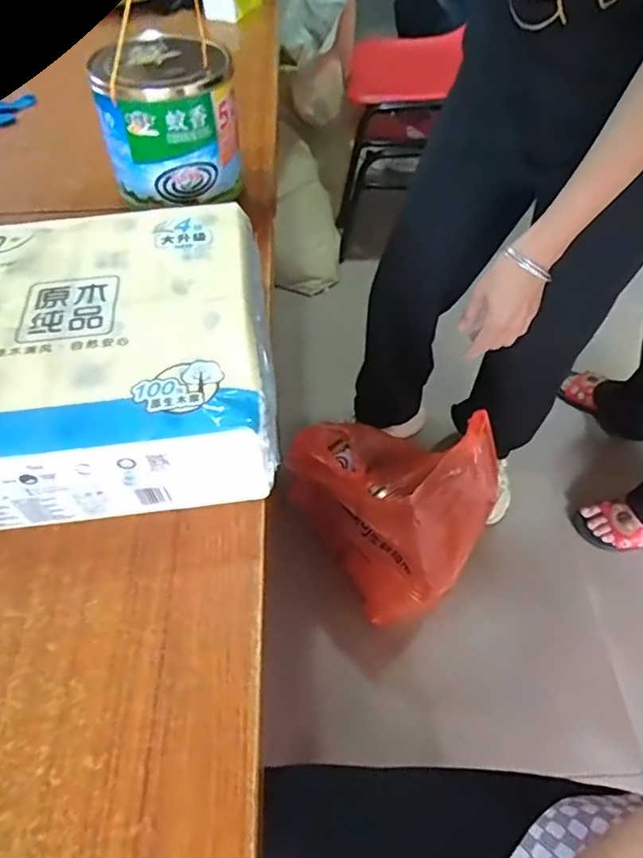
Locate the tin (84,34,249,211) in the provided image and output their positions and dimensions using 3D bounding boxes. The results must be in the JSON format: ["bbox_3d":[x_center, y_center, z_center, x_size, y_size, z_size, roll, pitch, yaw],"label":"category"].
[{"bbox_3d":[-0.163,-0.334,0.634,0.144,0.133,0.119,-12,53,-7],"label":"tin"}]

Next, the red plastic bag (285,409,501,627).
[{"bbox_3d":[0.108,0.079,0.909,0.295,0.378,0.270,33,61,24],"label":"red plastic bag"}]

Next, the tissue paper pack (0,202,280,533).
[{"bbox_3d":[-0.192,-0.058,0.479,0.295,0.097,0.266,-6,52,-4],"label":"tissue paper pack"}]

